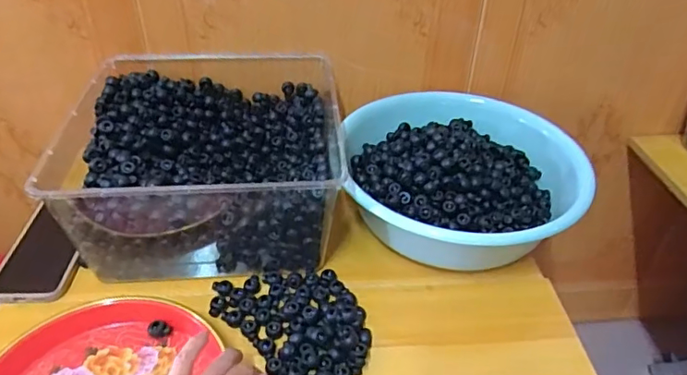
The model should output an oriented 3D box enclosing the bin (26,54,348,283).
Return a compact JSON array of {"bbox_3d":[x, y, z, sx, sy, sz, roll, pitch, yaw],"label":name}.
[{"bbox_3d":[-0.159,-0.033,0.652,0.289,0.141,0.278,-1,39,-4],"label":"bin"}]

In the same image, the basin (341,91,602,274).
[{"bbox_3d":[0.138,-0.012,0.654,0.277,0.120,0.235,3,39,1],"label":"basin"}]

